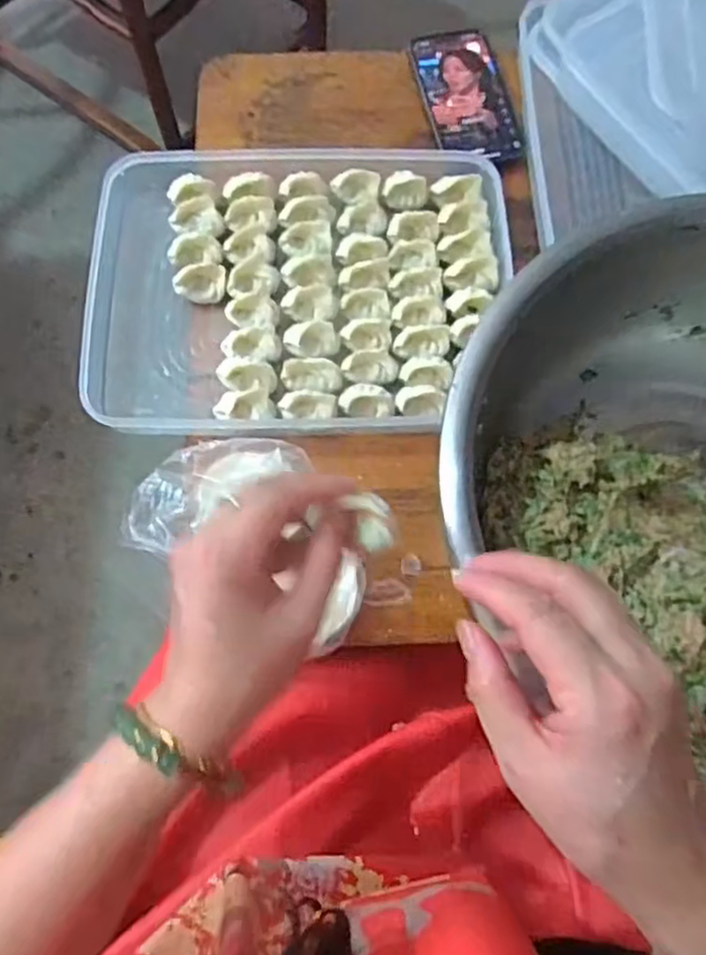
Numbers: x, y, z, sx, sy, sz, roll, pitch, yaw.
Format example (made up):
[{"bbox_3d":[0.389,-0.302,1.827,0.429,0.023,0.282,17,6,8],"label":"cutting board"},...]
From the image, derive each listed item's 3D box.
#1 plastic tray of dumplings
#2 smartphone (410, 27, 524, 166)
[{"bbox_3d":[-0.044,-0.162,0.580,0.339,0.044,0.271,-1,71,-2],"label":"plastic tray of dumplings"},{"bbox_3d":[0.108,-0.371,0.659,0.080,0.015,0.164,-10,71,-5],"label":"smartphone"}]

